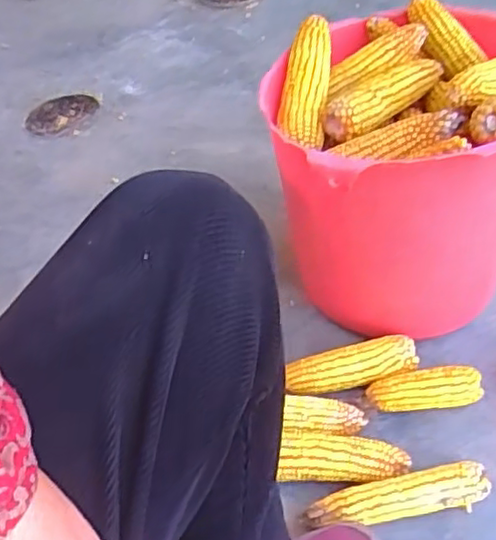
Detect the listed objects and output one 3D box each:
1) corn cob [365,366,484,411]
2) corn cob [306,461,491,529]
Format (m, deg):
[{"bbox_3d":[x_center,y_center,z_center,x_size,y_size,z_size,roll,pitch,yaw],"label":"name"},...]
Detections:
[{"bbox_3d":[0.206,0.141,0.798,0.130,0.045,0.046,-2,49,5],"label":"corn cob"},{"bbox_3d":[0.154,0.237,0.700,0.184,0.039,0.042,-11,49,-3],"label":"corn cob"}]

